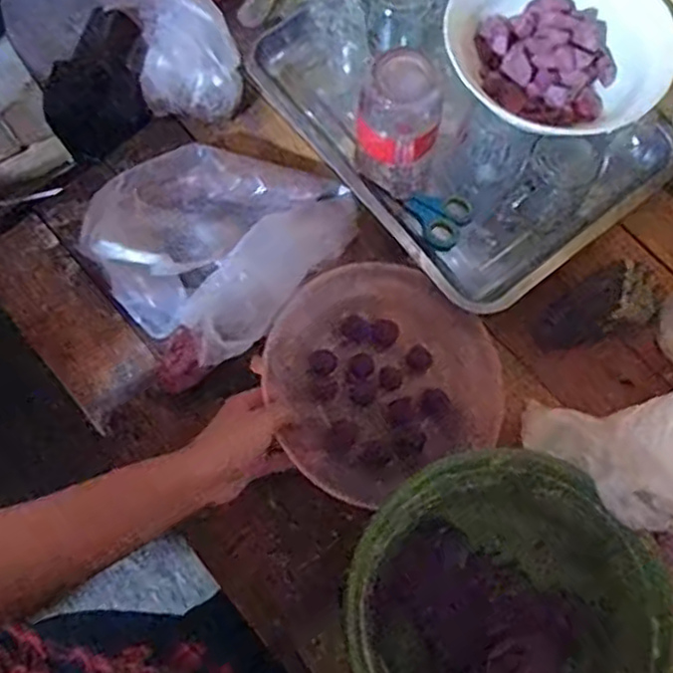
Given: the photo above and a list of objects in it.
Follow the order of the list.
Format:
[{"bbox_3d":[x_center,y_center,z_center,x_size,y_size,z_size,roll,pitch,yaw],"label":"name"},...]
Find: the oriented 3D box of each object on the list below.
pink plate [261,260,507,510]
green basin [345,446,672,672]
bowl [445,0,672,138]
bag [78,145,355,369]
[{"bbox_3d":[0.041,0.031,0.627,0.208,0.039,0.189,-27,86,-21],"label":"pink plate"},{"bbox_3d":[0.133,0.212,0.540,0.240,0.107,0.206,42,79,11],"label":"green basin"},{"bbox_3d":[0.193,-0.254,0.605,0.169,0.057,0.181,0,75,1],"label":"bowl"},{"bbox_3d":[-0.110,-0.102,0.642,0.206,0.096,0.214,40,79,11],"label":"bag"}]

